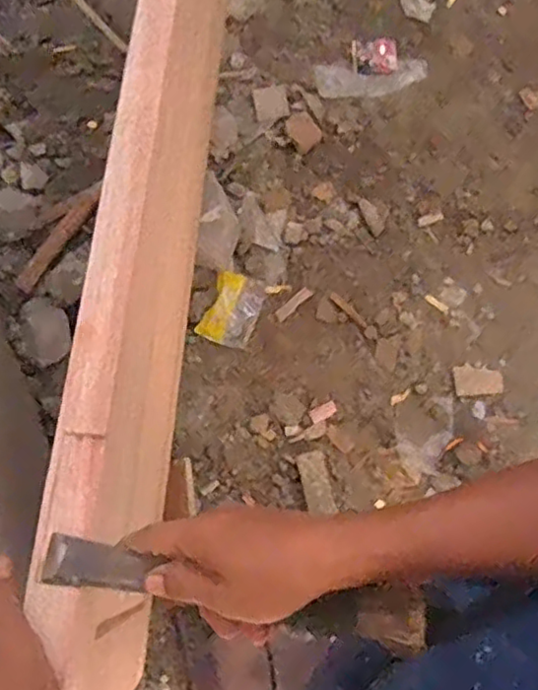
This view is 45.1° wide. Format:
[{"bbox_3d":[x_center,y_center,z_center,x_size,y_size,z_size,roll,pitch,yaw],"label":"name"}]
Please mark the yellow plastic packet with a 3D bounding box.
[{"bbox_3d":[-0.077,-0.076,1.390,0.107,0.010,0.154,26,76,-11],"label":"yellow plastic packet"}]

